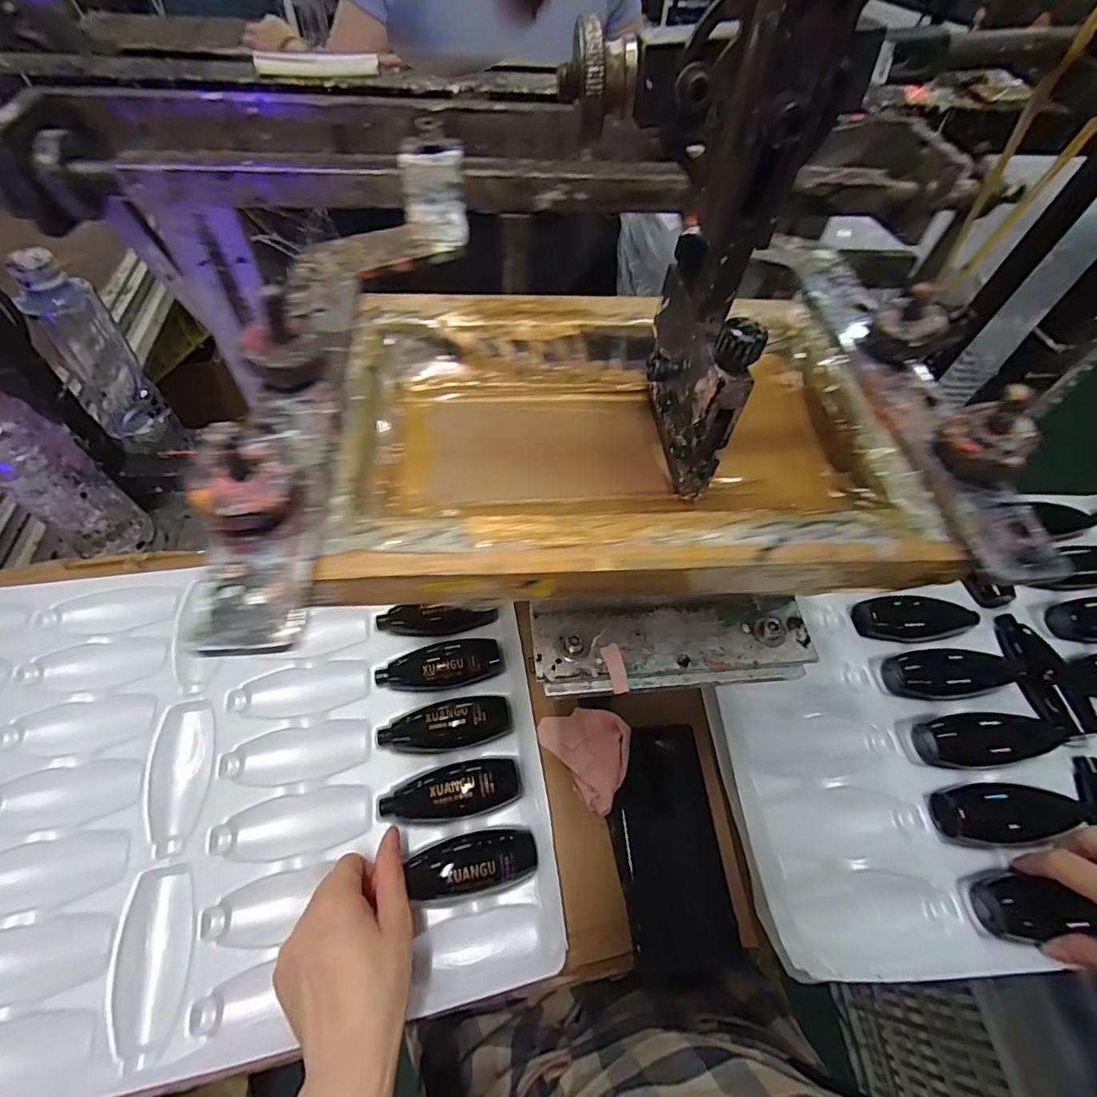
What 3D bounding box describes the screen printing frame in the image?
[{"bbox_3d":[0.031,-0.050,0.235,0.224,0.029,0.169,-1,58,-5],"label":"screen printing frame"}]

